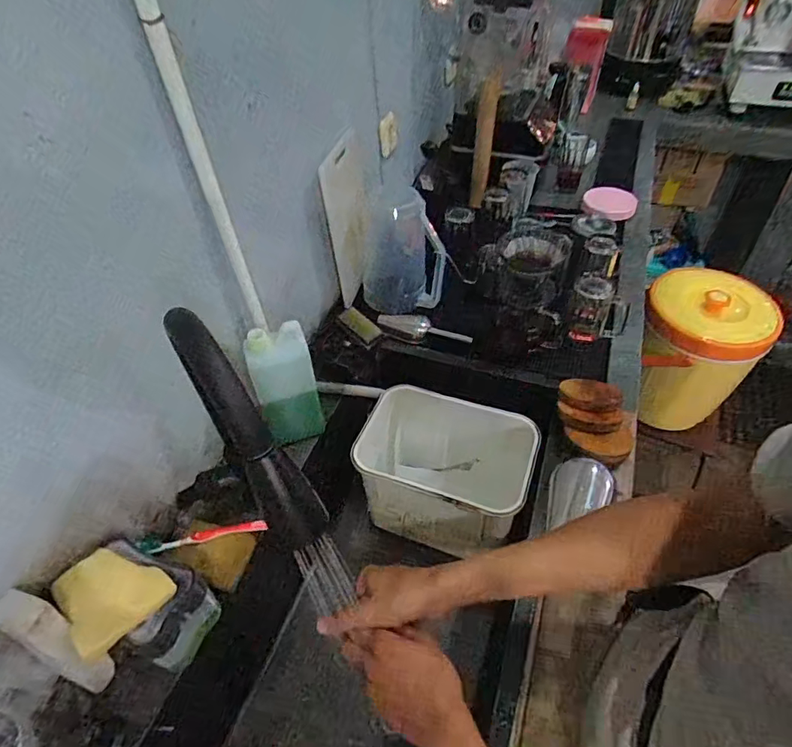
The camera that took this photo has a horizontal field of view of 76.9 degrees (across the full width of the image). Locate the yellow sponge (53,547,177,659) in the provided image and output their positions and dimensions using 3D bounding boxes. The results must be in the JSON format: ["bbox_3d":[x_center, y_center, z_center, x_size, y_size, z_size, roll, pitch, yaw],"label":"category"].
[{"bbox_3d":[-0.300,0.230,0.527,0.093,0.013,0.092,-36,76,-29],"label":"yellow sponge"}]

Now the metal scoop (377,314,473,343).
[{"bbox_3d":[0.053,-0.082,0.944,0.179,0.037,0.038,17,50,19],"label":"metal scoop"}]

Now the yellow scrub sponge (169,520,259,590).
[{"bbox_3d":[-0.237,0.233,0.652,0.092,0.031,0.066,12,48,15],"label":"yellow scrub sponge"}]

